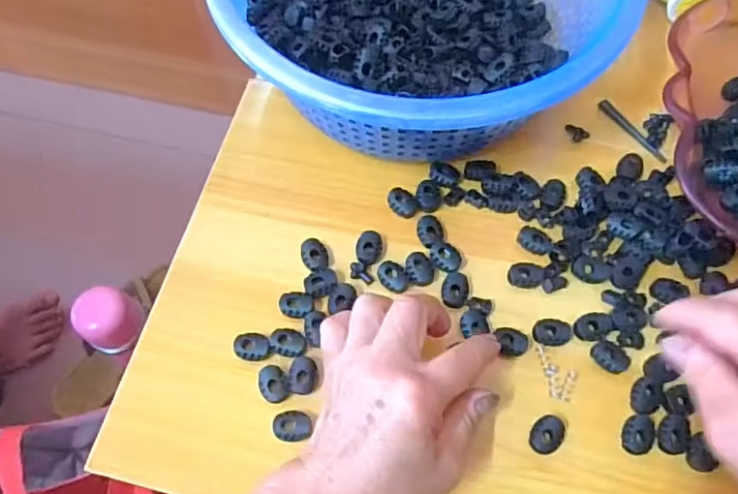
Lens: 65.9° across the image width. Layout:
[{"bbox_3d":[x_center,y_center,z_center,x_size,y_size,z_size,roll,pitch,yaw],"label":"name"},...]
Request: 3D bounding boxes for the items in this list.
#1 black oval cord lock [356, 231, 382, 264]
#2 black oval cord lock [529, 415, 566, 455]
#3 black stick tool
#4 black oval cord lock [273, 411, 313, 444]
[{"bbox_3d":[0.000,0.001,0.378,0.016,0.006,0.023,12,66,6],"label":"black oval cord lock"},{"bbox_3d":[0.103,0.108,0.327,0.017,0.007,0.022,38,71,17],"label":"black oval cord lock"},{"bbox_3d":[0.195,-0.086,0.420,0.009,0.006,0.066,-29,68,-12],"label":"black stick tool"},{"bbox_3d":[-0.044,0.104,0.331,0.022,0.005,0.017,0,65,1],"label":"black oval cord lock"}]

